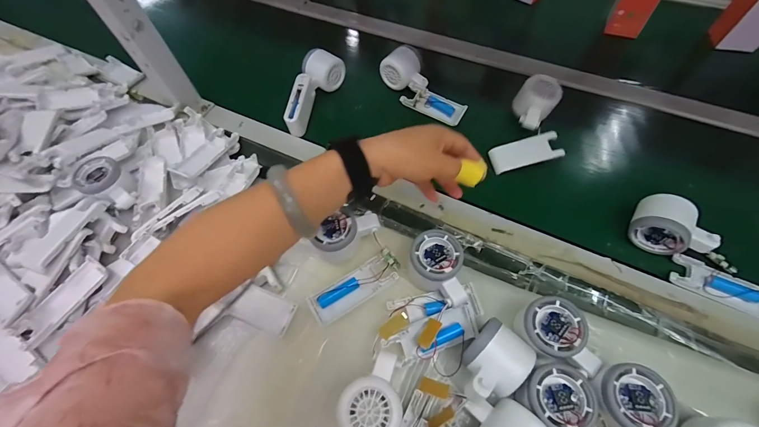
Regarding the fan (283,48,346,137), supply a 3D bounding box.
[{"bbox_3d":[-0.120,-0.203,0.552,0.054,0.064,0.151,23,64,15],"label":"fan"}]

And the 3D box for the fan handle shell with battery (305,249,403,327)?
[{"bbox_3d":[-0.028,0.084,0.390,0.112,0.016,0.041,-29,63,-13],"label":"fan handle shell with battery"}]

